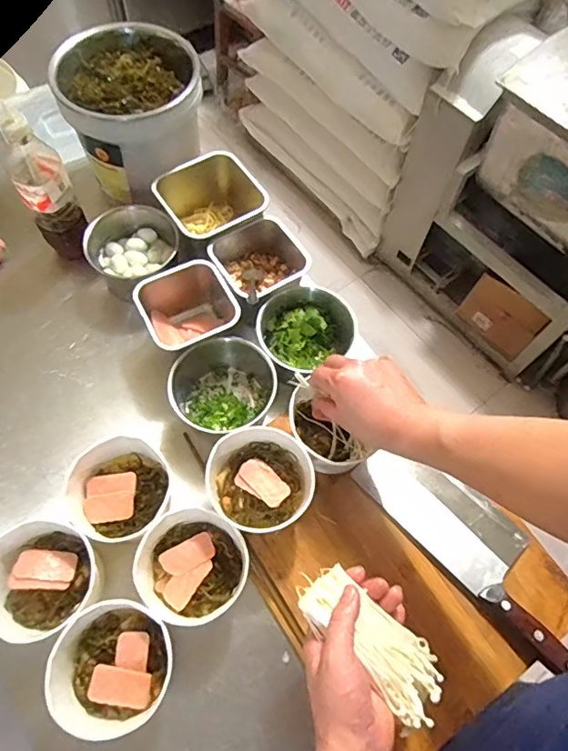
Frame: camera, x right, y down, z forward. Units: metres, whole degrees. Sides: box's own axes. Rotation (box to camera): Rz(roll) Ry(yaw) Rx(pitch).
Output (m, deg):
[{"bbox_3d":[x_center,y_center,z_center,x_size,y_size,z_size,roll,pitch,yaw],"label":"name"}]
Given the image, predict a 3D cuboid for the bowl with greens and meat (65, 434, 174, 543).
[{"bbox_3d":[-0.192,0.139,0.616,0.112,0.072,0.124,-38,72,-19],"label":"bowl with greens and meat"}]

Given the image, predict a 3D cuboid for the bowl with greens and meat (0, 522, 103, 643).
[{"bbox_3d":[-0.267,0.231,0.567,0.116,0.080,0.109,1,64,-3],"label":"bowl with greens and meat"}]

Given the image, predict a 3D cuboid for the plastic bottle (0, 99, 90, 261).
[{"bbox_3d":[-0.330,-0.260,0.704,0.073,0.222,0.071,-24,68,-14],"label":"plastic bottle"}]

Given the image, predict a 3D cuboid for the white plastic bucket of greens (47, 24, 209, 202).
[{"bbox_3d":[-0.230,-0.403,0.779,0.191,0.169,0.194,1,64,-3],"label":"white plastic bucket of greens"}]

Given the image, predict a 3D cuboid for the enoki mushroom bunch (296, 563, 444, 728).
[{"bbox_3d":[0.081,0.244,0.475,0.146,0.034,0.062,41,69,11],"label":"enoki mushroom bunch"}]

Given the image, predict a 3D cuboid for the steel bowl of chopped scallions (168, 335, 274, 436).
[{"bbox_3d":[-0.084,0.004,0.684,0.129,0.092,0.130,1,64,-3],"label":"steel bowl of chopped scallions"}]

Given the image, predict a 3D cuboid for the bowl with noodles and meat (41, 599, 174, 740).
[{"bbox_3d":[-0.172,0.297,0.520,0.116,0.063,0.114,1,64,-3],"label":"bowl with noodles and meat"}]

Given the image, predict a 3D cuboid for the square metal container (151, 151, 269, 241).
[{"bbox_3d":[-0.113,-0.252,0.787,0.141,0.101,0.148,-31,70,-16],"label":"square metal container"}]

